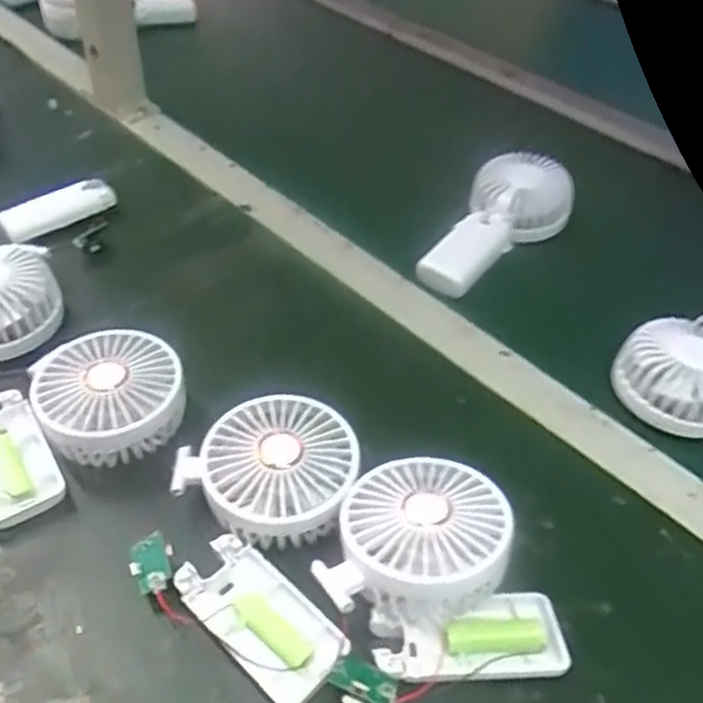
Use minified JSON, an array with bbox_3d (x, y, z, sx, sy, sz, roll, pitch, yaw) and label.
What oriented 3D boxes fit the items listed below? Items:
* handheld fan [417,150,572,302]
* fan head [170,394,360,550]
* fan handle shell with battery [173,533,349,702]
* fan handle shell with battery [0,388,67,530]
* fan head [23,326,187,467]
[{"bbox_3d":[0.120,-0.107,0.630,0.171,0.050,0.083,-42,57,-20],"label":"handheld fan"},{"bbox_3d":[-0.042,0.069,0.411,0.086,0.037,0.086,2,43,-1],"label":"fan head"},{"bbox_3d":[-0.047,0.137,0.372,0.093,0.017,0.047,33,51,29],"label":"fan handle shell with battery"},{"bbox_3d":[-0.205,0.064,0.435,0.046,0.020,0.093,-22,48,-25],"label":"fan handle shell with battery"},{"bbox_3d":[-0.148,0.027,0.444,0.082,0.039,0.082,2,43,-1],"label":"fan head"}]

